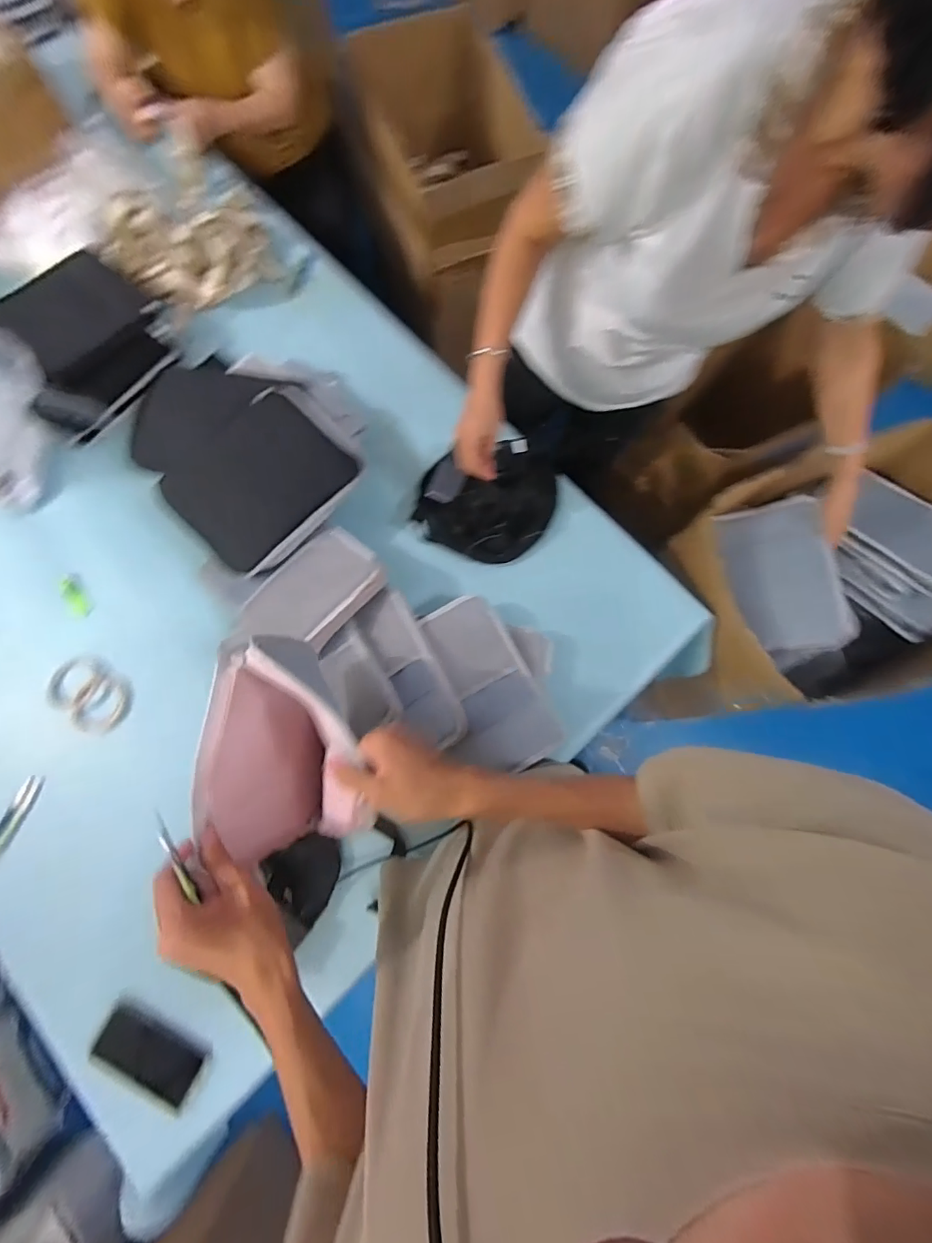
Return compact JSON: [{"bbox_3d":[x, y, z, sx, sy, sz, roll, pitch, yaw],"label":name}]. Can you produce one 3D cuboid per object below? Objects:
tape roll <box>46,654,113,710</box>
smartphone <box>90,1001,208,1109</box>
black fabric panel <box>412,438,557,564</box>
[{"bbox_3d":[-0.654,0.103,0.821,0.095,0.013,0.089,-4,76,-2],"label":"tape roll"},{"bbox_3d":[-0.452,0.619,0.694,0.147,0.015,0.070,25,77,5],"label":"smartphone"},{"bbox_3d":[0.047,-0.241,0.926,0.243,0.068,0.265,32,78,7],"label":"black fabric panel"}]

